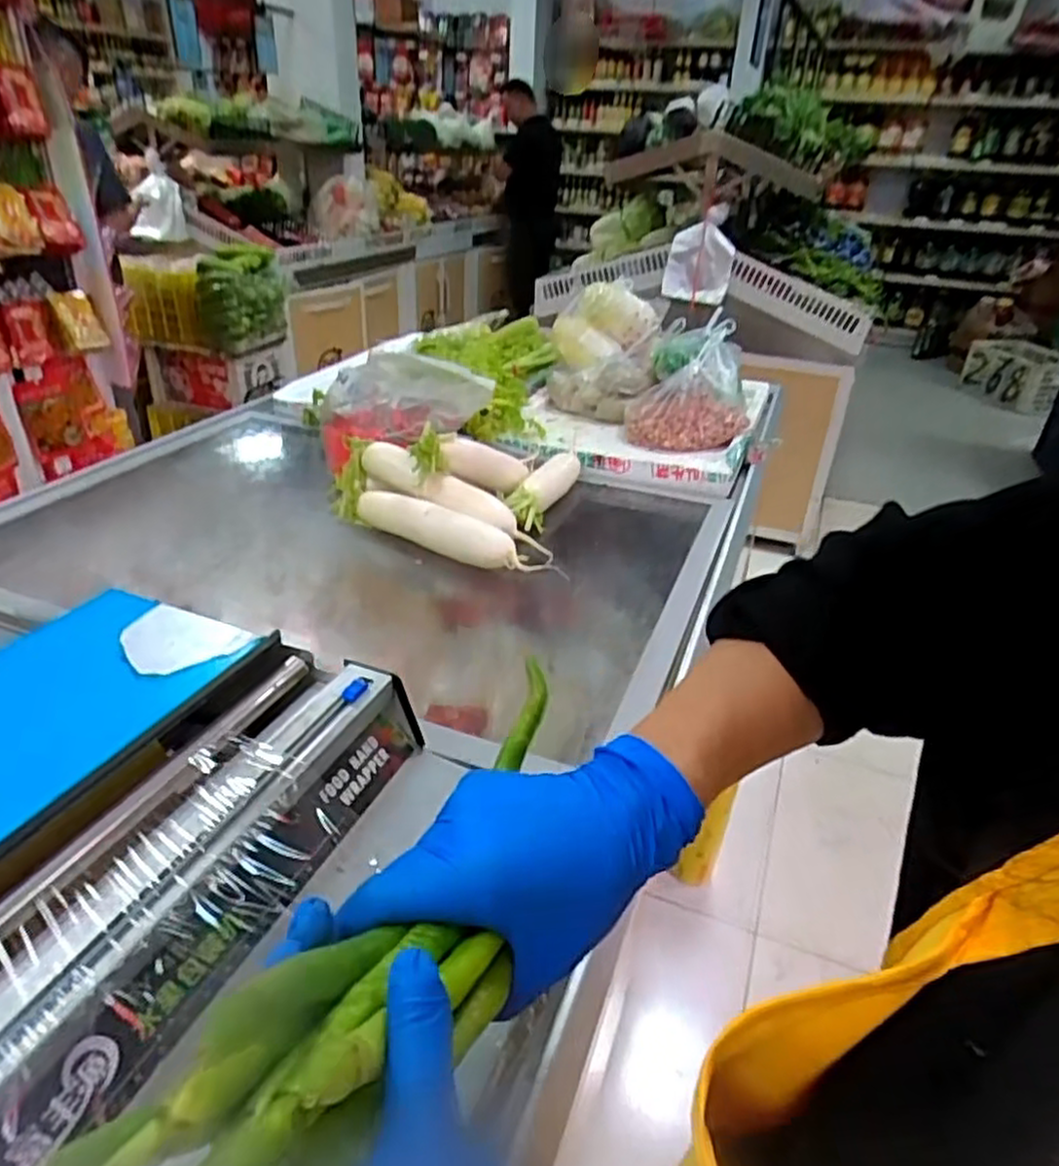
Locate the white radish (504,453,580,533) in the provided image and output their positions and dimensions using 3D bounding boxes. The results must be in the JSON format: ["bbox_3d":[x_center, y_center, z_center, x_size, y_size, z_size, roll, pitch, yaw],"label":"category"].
[{"bbox_3d":[0.021,-0.148,1.141,0.063,0.046,0.250,11,32,13],"label":"white radish"}]

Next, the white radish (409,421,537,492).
[{"bbox_3d":[-0.075,-0.174,1.087,0.057,0.068,0.239,30,17,37],"label":"white radish"}]

